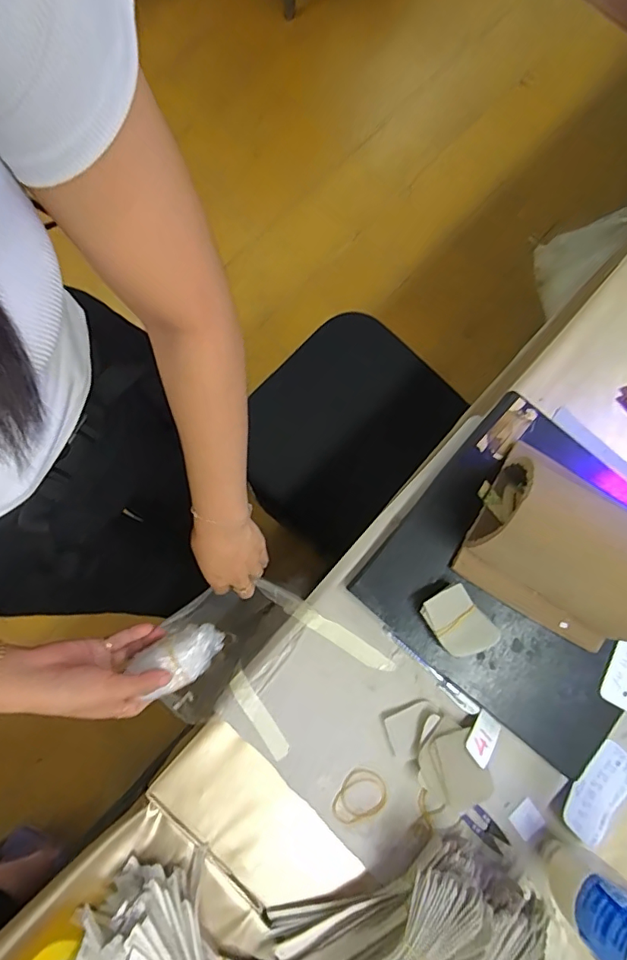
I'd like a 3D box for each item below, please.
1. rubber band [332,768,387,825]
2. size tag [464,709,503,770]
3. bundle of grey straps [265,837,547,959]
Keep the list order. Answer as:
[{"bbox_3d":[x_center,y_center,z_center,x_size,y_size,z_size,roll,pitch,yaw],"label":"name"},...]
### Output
[{"bbox_3d":[0.050,0.336,0.525,0.048,0.004,0.057,32,80,4],"label":"rubber band"},{"bbox_3d":[0.180,0.272,0.527,0.032,0.004,0.050,43,56,3],"label":"size tag"},{"bbox_3d":[0.084,0.440,0.458,0.177,0.072,0.225,41,80,5],"label":"bundle of grey straps"}]

